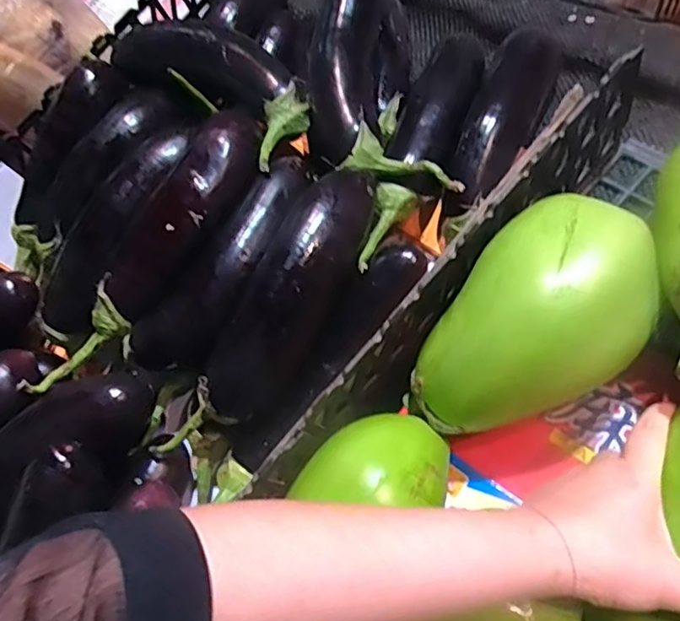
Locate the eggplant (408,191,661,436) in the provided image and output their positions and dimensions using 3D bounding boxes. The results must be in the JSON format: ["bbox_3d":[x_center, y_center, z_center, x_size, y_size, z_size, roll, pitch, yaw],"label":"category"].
[{"bbox_3d":[0.137,0.014,0.402,0.119,0.098,0.184,31,100,22],"label":"eggplant"}]

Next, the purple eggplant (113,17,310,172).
[{"bbox_3d":[-0.118,-0.225,0.550,0.242,0.054,0.104,33,60,28],"label":"purple eggplant"}]

